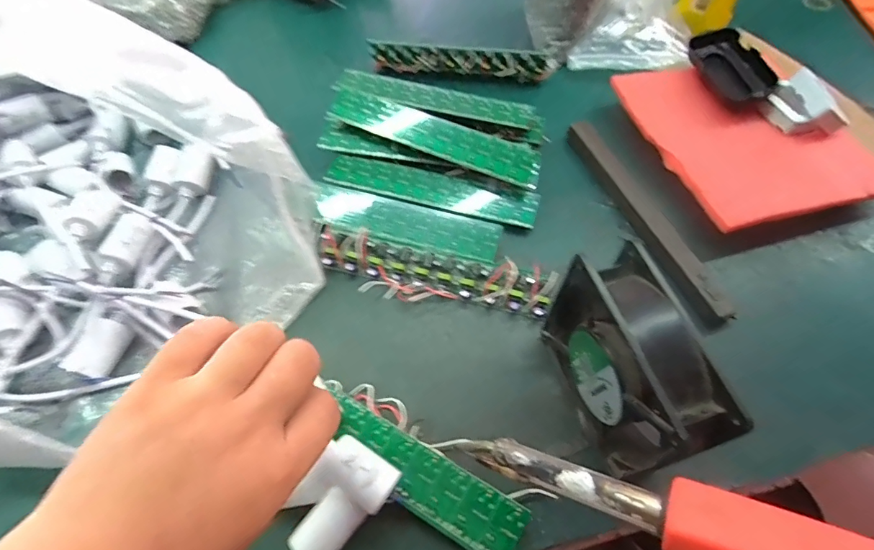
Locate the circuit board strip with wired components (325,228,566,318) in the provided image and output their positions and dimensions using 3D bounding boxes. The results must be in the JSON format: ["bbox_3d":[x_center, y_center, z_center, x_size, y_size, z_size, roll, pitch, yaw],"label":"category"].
[{"bbox_3d":[-0.006,0.001,0.389,0.199,0.023,0.054,14,60,9],"label":"circuit board strip with wired components"}]

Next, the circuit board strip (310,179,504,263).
[{"bbox_3d":[-0.030,-0.051,0.418,0.176,0.015,0.046,13,69,9],"label":"circuit board strip"}]

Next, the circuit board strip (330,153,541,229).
[{"bbox_3d":[-0.006,-0.081,0.439,0.200,0.016,0.041,12,59,8],"label":"circuit board strip"}]

